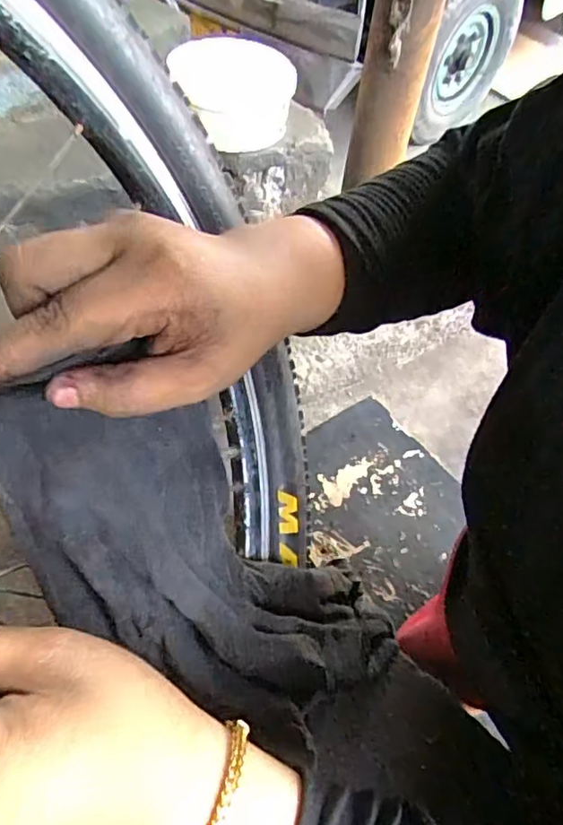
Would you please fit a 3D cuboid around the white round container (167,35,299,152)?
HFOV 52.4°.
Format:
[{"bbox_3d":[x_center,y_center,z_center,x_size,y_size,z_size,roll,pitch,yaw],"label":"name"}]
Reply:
[{"bbox_3d":[-0.075,-0.497,0.895,0.195,0.099,0.166,-7,56,-10],"label":"white round container"}]

